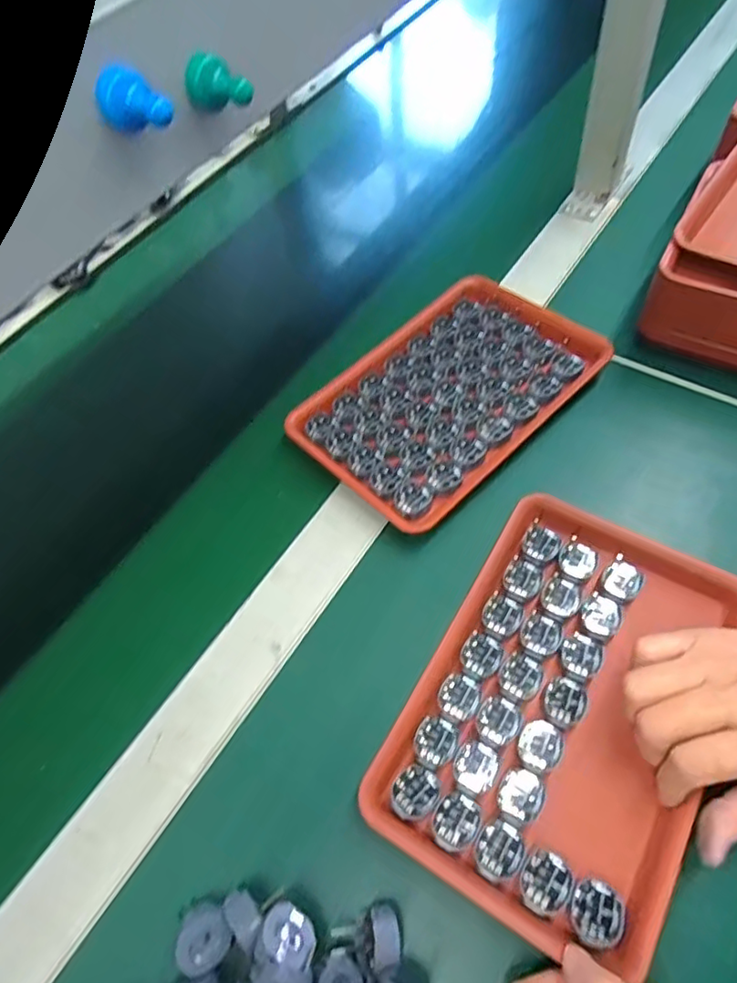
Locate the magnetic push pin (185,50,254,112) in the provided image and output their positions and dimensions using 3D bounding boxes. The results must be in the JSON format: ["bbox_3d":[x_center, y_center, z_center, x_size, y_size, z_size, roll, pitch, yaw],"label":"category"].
[{"bbox_3d":[-0.058,-0.157,0.224,0.025,0.014,0.015,31,67,24],"label":"magnetic push pin"}]

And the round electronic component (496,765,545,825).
[{"bbox_3d":[0.085,0.169,0.325,0.024,0.004,0.028,28,65,19],"label":"round electronic component"}]

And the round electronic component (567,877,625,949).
[{"bbox_3d":[0.115,0.213,0.294,0.025,0.004,0.028,29,65,20],"label":"round electronic component"}]

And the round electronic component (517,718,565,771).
[{"bbox_3d":[0.100,0.147,0.338,0.024,0.004,0.026,-2,59,3],"label":"round electronic component"}]

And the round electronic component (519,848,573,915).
[{"bbox_3d":[0.093,0.203,0.303,0.024,0.004,0.029,29,65,20],"label":"round electronic component"}]

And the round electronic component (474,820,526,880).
[{"bbox_3d":[0.070,0.192,0.312,0.024,0.004,0.027,28,65,19],"label":"round electronic component"}]

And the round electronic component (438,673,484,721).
[{"bbox_3d":[0.056,0.125,0.356,0.025,0.004,0.025,-2,59,3],"label":"round electronic component"}]

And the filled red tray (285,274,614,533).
[{"bbox_3d":[0.061,-0.085,0.476,0.233,0.019,0.154,-40,64,-18],"label":"filled red tray"}]

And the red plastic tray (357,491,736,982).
[{"bbox_3d":[0.119,0.124,0.352,0.158,0.018,0.237,26,64,19],"label":"red plastic tray"}]

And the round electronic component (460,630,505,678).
[{"bbox_3d":[0.072,0.102,0.367,0.025,0.004,0.026,-2,59,3],"label":"round electronic component"}]

